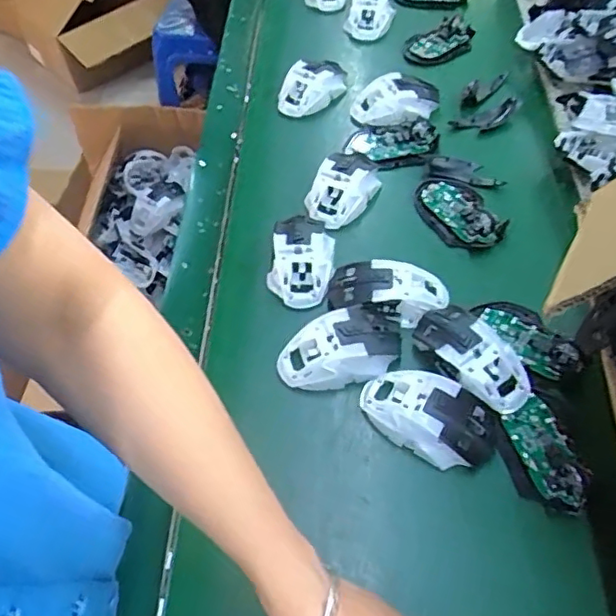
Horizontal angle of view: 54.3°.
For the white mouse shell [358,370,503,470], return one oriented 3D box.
[{"bbox_3d":[0.103,0.091,0.517,0.119,0.033,0.064,25,59,20],"label":"white mouse shell"}]

